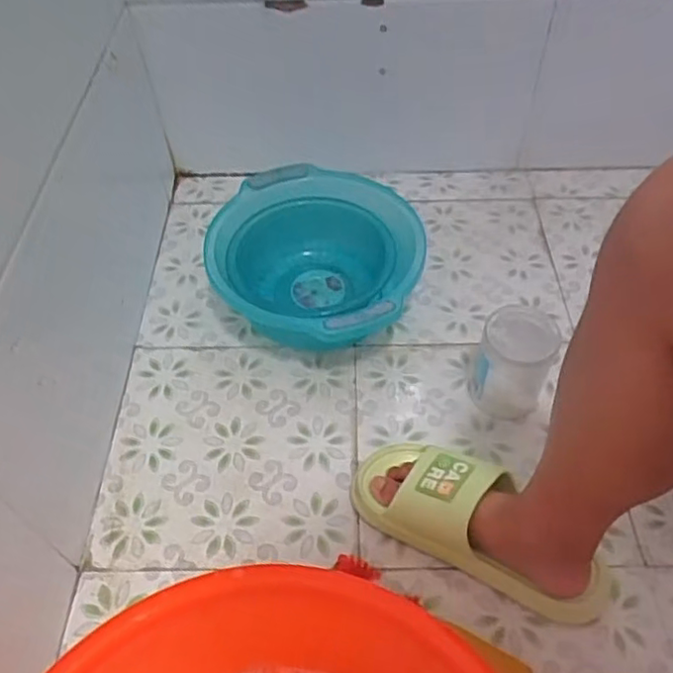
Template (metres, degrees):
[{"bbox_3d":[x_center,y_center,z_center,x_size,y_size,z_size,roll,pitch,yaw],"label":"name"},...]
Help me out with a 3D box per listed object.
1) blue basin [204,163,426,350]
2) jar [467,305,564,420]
[{"bbox_3d":[-0.028,-0.107,0.896,0.279,0.108,0.301,-1,50,1],"label":"blue basin"},{"bbox_3d":[0.214,0.027,0.764,0.088,0.120,0.105,16,52,14],"label":"jar"}]

